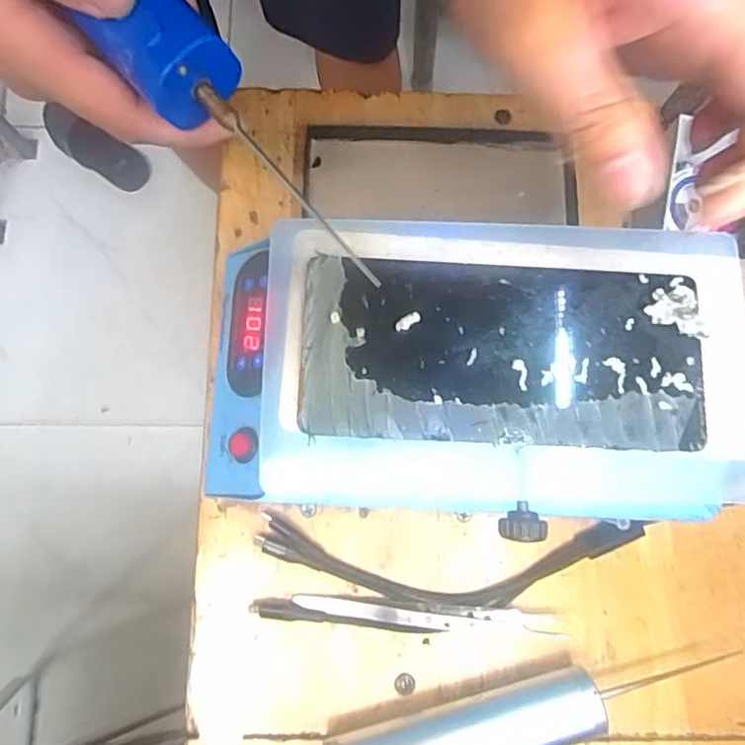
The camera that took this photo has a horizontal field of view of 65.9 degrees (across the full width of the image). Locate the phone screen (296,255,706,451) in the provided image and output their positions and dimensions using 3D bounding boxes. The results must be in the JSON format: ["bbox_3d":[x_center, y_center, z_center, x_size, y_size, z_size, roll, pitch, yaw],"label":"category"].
[{"bbox_3d":[0.048,-0.009,0.217,0.149,0.005,0.069,2,79,-1],"label":"phone screen"}]

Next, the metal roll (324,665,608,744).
[{"bbox_3d":[0.046,0.186,0.297,0.138,0.034,0.030,-14,80,-4],"label":"metal roll"}]

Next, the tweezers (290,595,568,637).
[{"bbox_3d":[0.031,0.135,0.318,0.148,0.014,0.012,4,79,-1],"label":"tweezers"}]

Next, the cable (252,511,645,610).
[{"bbox_3d":[0.039,0.107,0.322,0.208,0.019,0.048,2,79,-1],"label":"cable"}]

